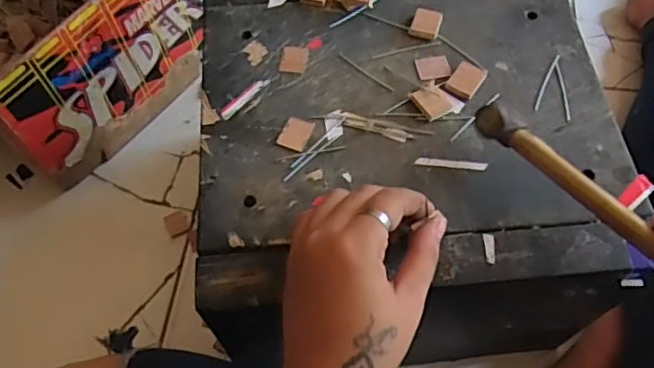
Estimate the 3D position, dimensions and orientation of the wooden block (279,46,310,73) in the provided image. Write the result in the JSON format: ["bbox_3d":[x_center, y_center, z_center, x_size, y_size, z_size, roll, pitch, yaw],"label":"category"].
[{"bbox_3d":[-0.024,-0.090,0.425,0.019,0.004,0.023,8,61,5],"label":"wooden block"}]

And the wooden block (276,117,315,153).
[{"bbox_3d":[-0.021,-0.034,0.394,0.020,0.004,0.024,19,63,11],"label":"wooden block"}]

